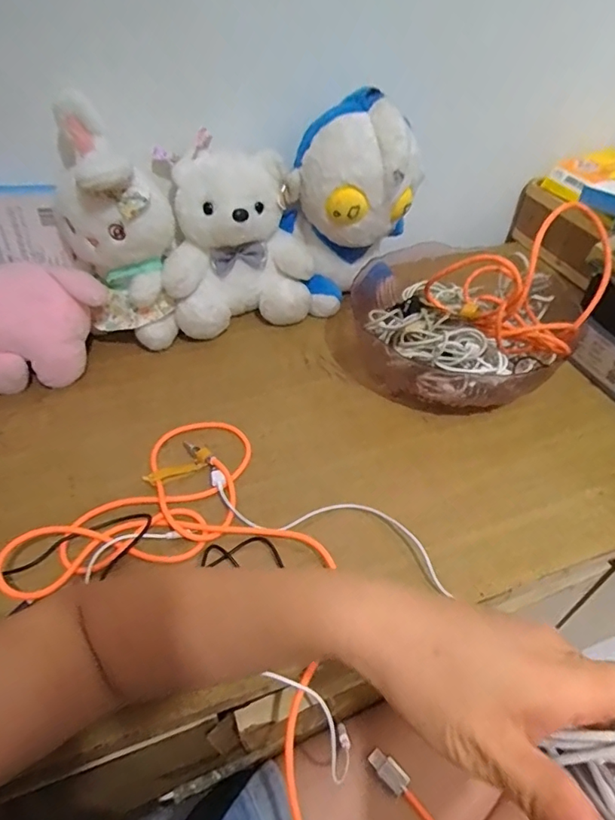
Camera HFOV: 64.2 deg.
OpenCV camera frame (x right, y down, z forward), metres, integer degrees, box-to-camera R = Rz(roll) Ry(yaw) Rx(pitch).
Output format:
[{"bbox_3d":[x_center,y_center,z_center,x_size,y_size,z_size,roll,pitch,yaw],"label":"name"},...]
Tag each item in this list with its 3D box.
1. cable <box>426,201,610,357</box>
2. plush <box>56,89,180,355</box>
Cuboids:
[{"bbox_3d":[0.216,-0.127,0.512,0.172,0.134,0.105,7,46,7],"label":"cable"},{"bbox_3d":[-0.212,-0.190,0.572,0.115,0.254,0.102,11,47,11],"label":"plush"}]

